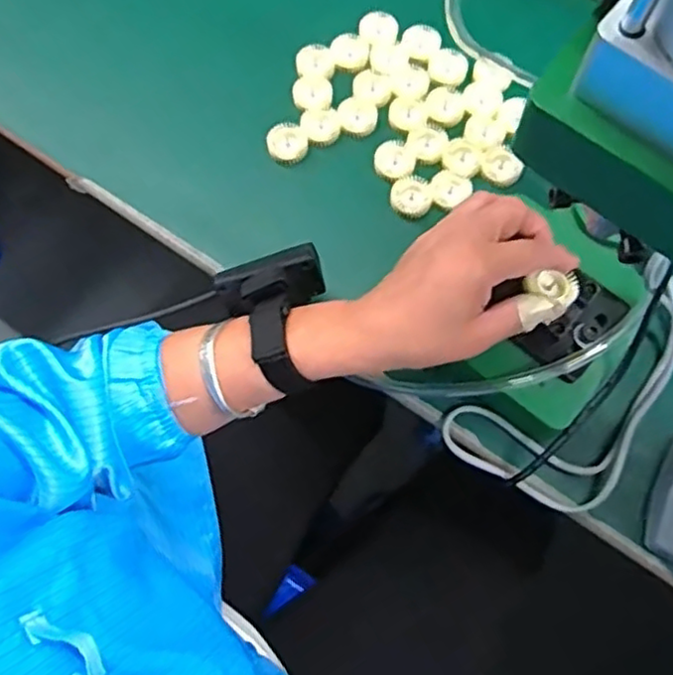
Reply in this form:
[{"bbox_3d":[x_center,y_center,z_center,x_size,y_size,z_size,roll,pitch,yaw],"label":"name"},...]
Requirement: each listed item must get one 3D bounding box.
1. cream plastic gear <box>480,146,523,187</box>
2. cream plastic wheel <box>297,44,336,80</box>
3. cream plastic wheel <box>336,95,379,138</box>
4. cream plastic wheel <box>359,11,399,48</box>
[{"bbox_3d":[0.128,-0.131,0.518,0.029,0.010,0.027,0,70,1],"label":"cream plastic gear"},{"bbox_3d":[-0.017,-0.227,0.550,0.031,0.008,0.028,3,70,2],"label":"cream plastic wheel"},{"bbox_3d":[0.018,-0.177,0.537,0.031,0.007,0.033,0,70,1],"label":"cream plastic wheel"},{"bbox_3d":[0.036,-0.258,0.560,0.032,0.007,0.032,0,70,1],"label":"cream plastic wheel"}]

